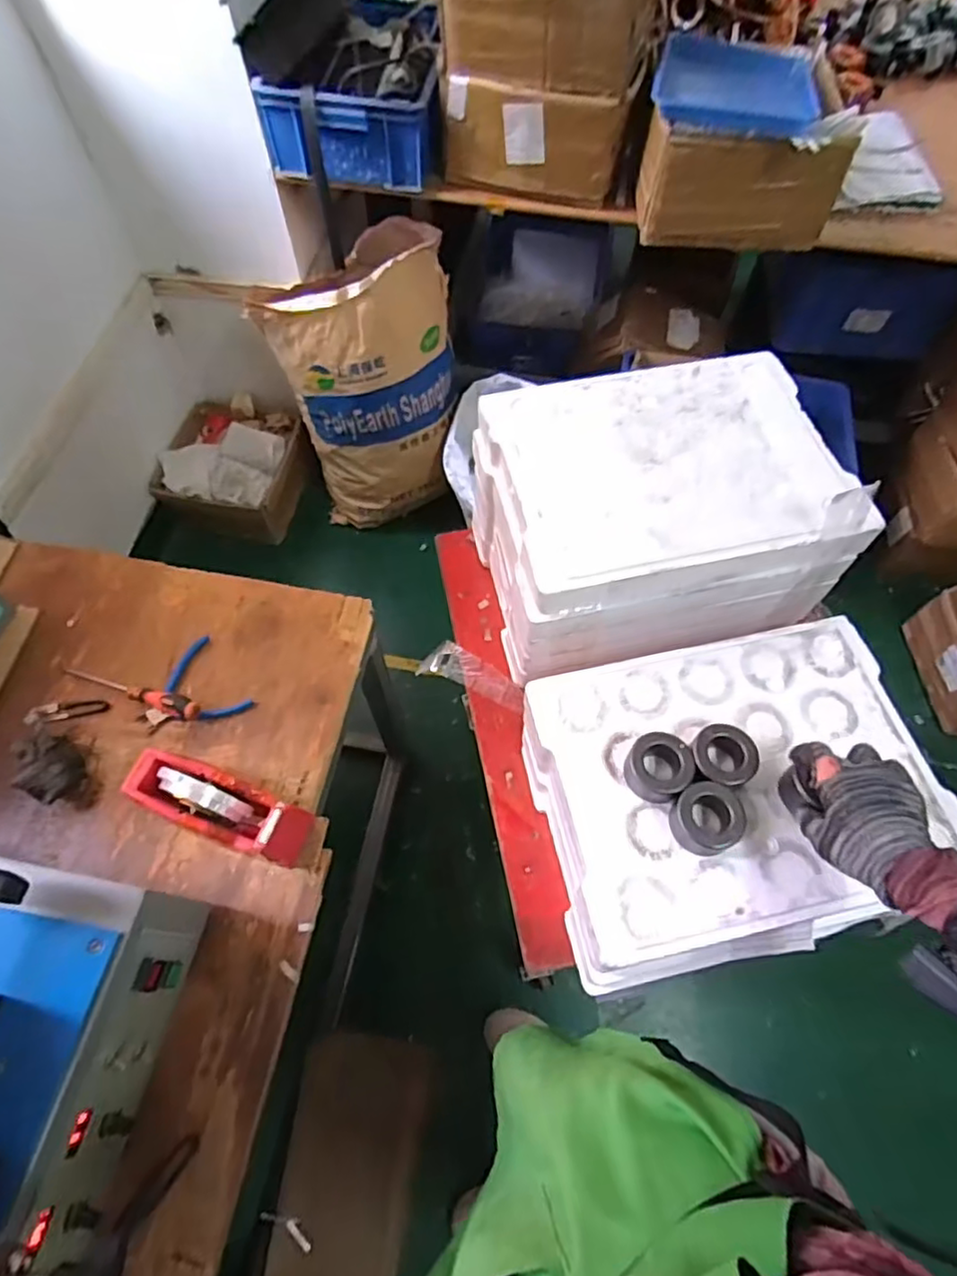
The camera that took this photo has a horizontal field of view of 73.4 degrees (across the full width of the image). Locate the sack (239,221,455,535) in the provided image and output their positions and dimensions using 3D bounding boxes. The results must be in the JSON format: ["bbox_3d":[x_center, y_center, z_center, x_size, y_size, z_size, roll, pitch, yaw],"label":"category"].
[{"bbox_3d":[-0.264,-0.599,1.563,0.409,0.606,0.313,-6,63,-4],"label":"sack"}]

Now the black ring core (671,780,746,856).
[{"bbox_3d":[0.213,0.168,0.603,0.070,0.040,0.068,-3,63,-2],"label":"black ring core"}]

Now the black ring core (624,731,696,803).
[{"bbox_3d":[0.178,0.126,0.628,0.060,0.040,0.061,0,63,-1],"label":"black ring core"}]

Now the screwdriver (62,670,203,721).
[{"bbox_3d":[-0.481,0.070,0.879,0.229,0.026,0.026,12,63,19],"label":"screwdriver"}]

